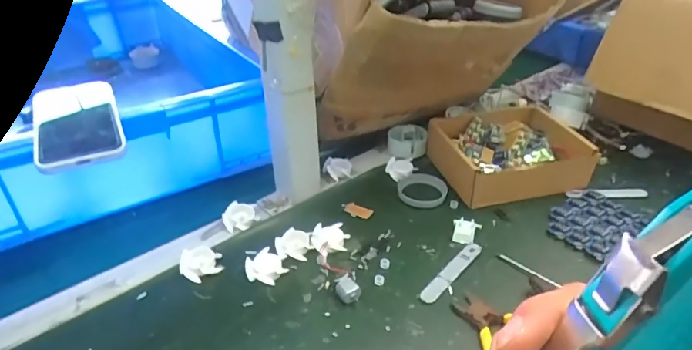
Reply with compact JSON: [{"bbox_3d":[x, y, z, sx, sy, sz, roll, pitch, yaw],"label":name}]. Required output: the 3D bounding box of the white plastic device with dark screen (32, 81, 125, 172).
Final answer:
[{"bbox_3d":[-0.262,-0.052,0.467,0.075,0.008,0.143,-19,46,-20],"label":"white plastic device with dark screen"}]

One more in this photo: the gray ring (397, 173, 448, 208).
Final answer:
[{"bbox_3d":[0.094,0.018,0.596,0.058,0.008,0.062,0,34,0],"label":"gray ring"}]

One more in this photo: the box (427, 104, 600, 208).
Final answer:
[{"bbox_3d":[0.214,-0.031,0.632,0.185,0.048,0.159,-8,35,-11],"label":"box"}]

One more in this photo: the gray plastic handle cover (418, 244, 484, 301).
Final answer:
[{"bbox_3d":[0.106,0.095,0.479,0.016,0.005,0.097,26,42,34],"label":"gray plastic handle cover"}]

